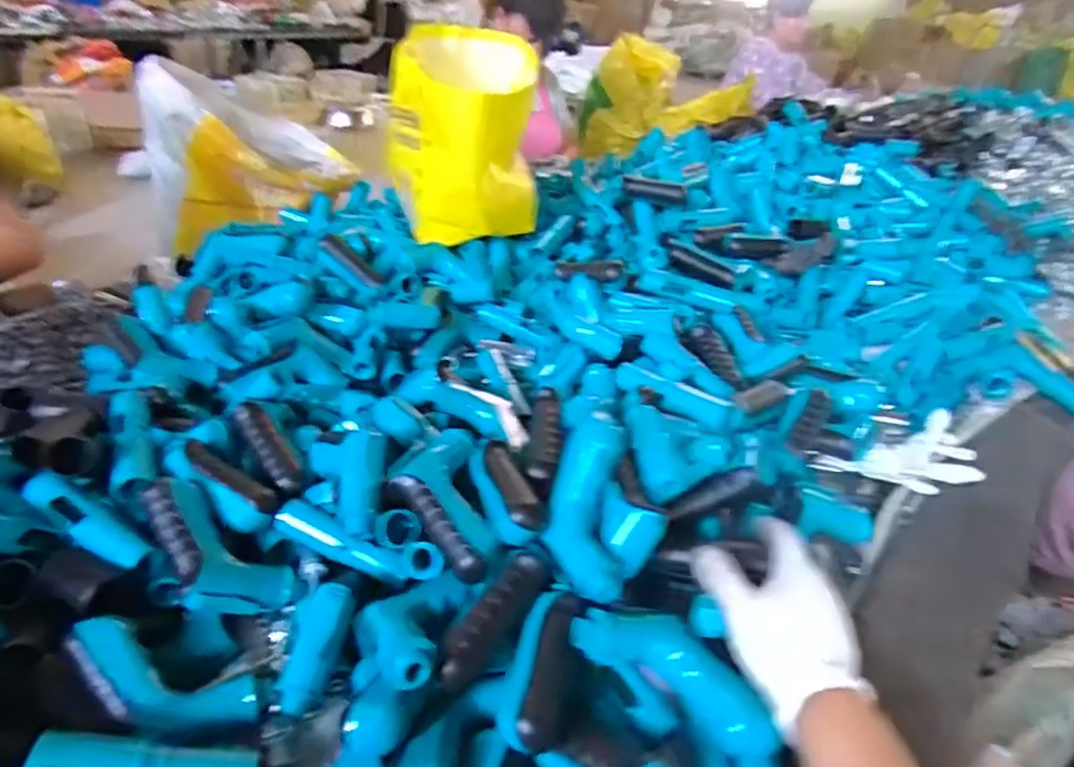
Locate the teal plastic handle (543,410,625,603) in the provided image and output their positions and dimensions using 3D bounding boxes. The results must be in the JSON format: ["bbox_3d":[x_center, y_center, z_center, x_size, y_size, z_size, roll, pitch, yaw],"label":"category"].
[{"bbox_3d":[0.039,0.089,0.516,0.055,0.034,0.151,5,66,2],"label":"teal plastic handle"}]

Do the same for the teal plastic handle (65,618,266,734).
[{"bbox_3d":[-0.251,0.199,0.438,0.128,0.027,0.049,28,31,-8],"label":"teal plastic handle"}]

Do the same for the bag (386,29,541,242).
[{"bbox_3d":[-0.113,-0.375,1.001,0.223,0.254,0.246,2,32,-3],"label":"bag"}]

